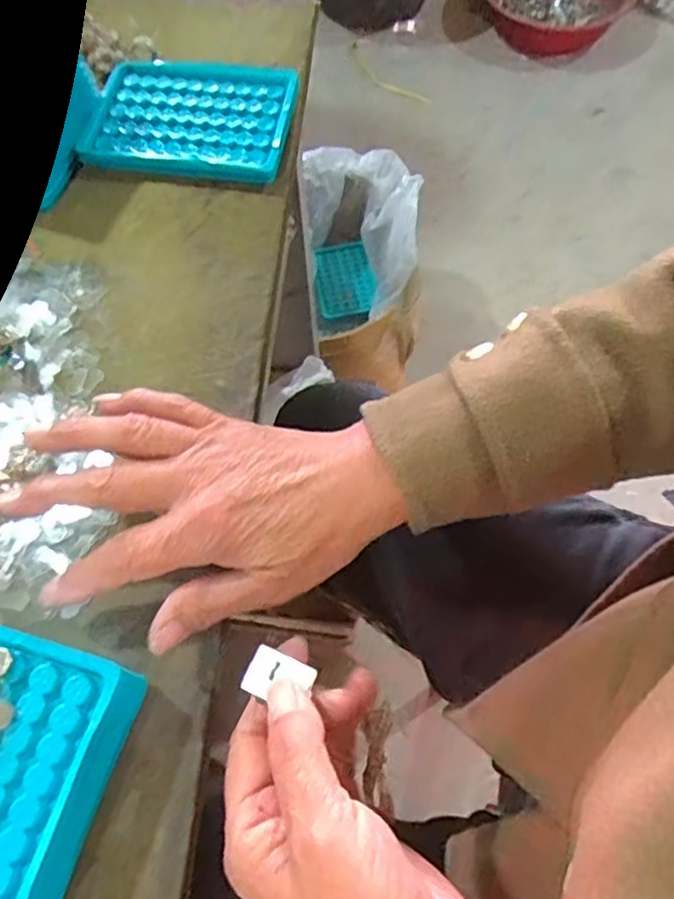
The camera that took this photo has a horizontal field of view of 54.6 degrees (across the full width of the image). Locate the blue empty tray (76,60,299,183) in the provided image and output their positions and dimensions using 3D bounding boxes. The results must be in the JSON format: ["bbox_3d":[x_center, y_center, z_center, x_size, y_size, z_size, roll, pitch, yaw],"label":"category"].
[{"bbox_3d":[-0.096,-0.225,0.443,0.131,0.016,0.098,10,66,4],"label":"blue empty tray"}]

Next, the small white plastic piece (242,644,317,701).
[{"bbox_3d":[-0.024,0.094,0.268,0.027,0.004,0.019,22,67,9],"label":"small white plastic piece"}]

